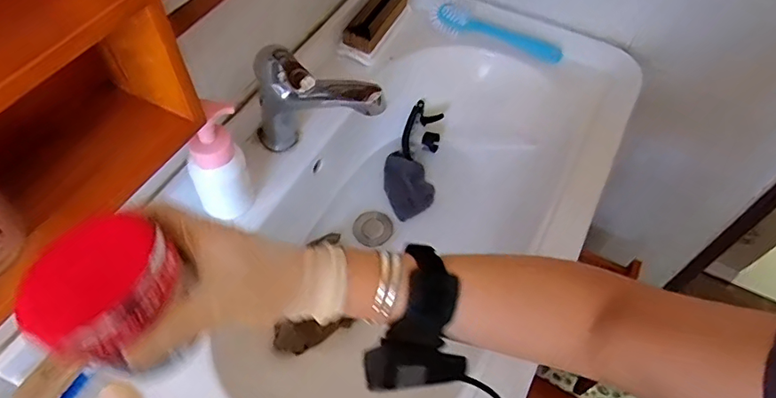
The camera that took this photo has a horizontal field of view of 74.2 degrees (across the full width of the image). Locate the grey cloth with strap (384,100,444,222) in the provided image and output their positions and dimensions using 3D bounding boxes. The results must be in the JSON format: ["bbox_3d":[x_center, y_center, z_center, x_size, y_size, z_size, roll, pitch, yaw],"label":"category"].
[{"bbox_3d":[0.039,-0.064,0.823,0.082,0.042,0.207,7,56,5],"label":"grey cloth with strap"}]

